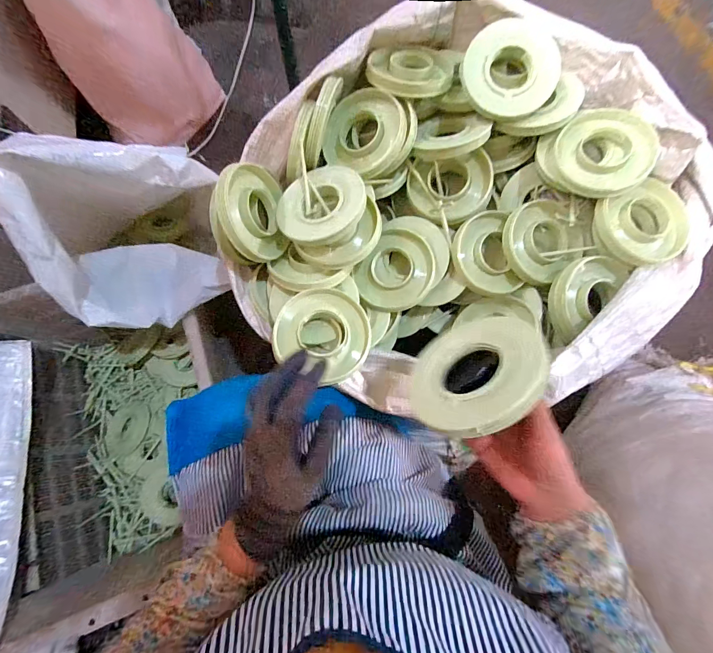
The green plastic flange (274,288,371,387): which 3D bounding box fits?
[{"bbox_3d":[-0.047,0.013,0.461,0.130,0.026,0.126,0,73,-1],"label":"green plastic flange"}]

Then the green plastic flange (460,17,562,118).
[{"bbox_3d":[0.220,-0.365,0.475,0.124,0.016,0.124,1,98,5],"label":"green plastic flange"}]

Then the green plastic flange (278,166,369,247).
[{"bbox_3d":[-0.046,-0.172,0.470,0.122,0.028,0.122,-4,75,14],"label":"green plastic flange"}]

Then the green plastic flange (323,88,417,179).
[{"bbox_3d":[0.019,-0.286,0.500,0.125,0.028,0.122,1,94,9],"label":"green plastic flange"}]

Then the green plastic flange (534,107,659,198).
[{"bbox_3d":[0.346,-0.248,0.482,0.132,0.032,0.128,38,102,14],"label":"green plastic flange"}]

